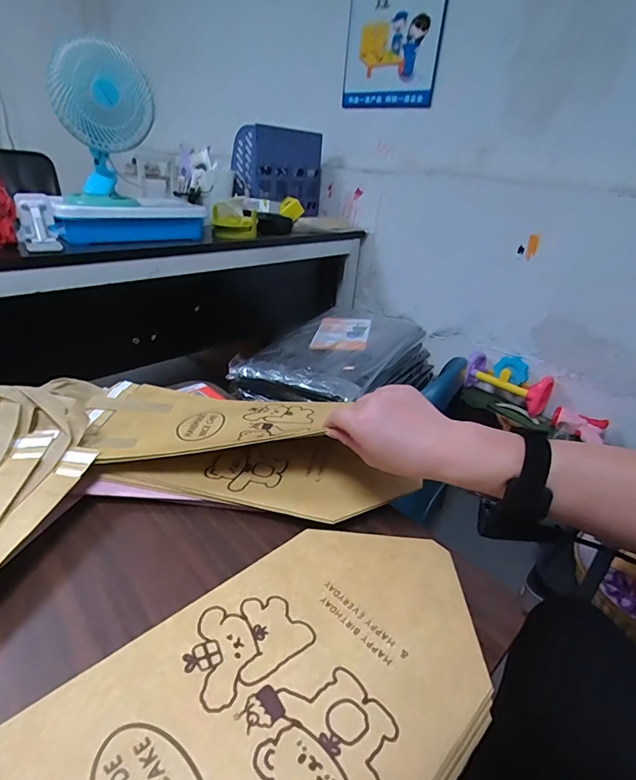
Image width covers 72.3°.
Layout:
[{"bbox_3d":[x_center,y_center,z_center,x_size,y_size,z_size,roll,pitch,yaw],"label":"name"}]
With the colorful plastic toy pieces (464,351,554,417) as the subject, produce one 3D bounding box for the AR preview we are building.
[{"bbox_3d":[0.584,-0.033,1.349,0.096,0.124,0.250,-21,34,-40],"label":"colorful plastic toy pieces"}]

